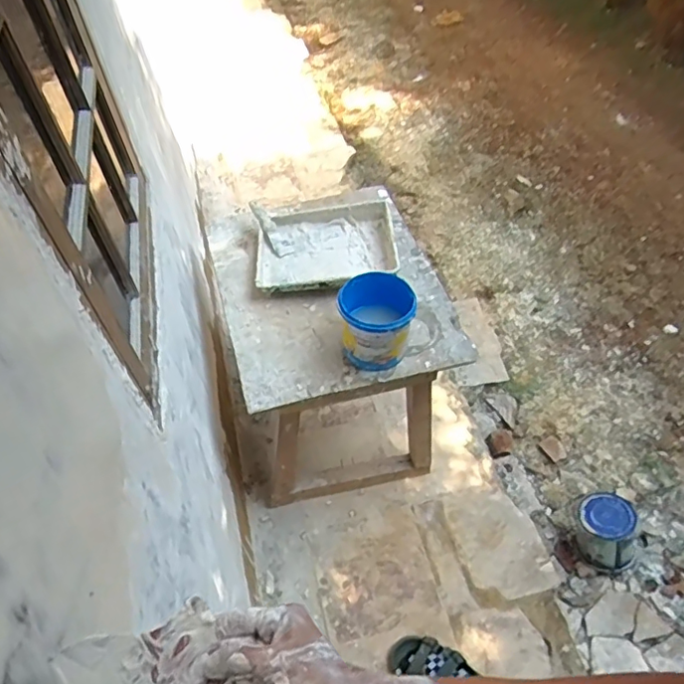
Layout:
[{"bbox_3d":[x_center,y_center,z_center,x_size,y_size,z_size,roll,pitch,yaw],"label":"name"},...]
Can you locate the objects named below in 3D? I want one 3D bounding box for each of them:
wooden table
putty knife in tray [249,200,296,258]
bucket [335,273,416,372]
[{"bbox_3d":[-0.027,0.000,1.637,0.563,0.516,0.670,-14,52,-6],"label":"wooden table"},{"bbox_3d":[-0.190,-0.306,1.533,0.060,0.019,0.202,-27,69,-16],"label":"putty knife in tray"},{"bbox_3d":[0.077,-0.040,1.248,0.157,0.154,0.153,-2,52,3],"label":"bucket"}]

